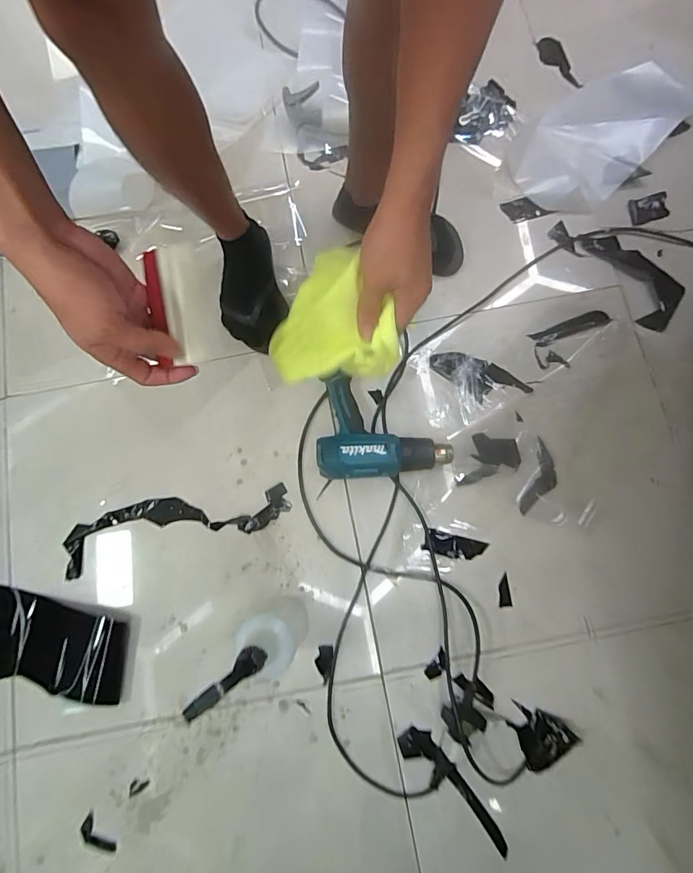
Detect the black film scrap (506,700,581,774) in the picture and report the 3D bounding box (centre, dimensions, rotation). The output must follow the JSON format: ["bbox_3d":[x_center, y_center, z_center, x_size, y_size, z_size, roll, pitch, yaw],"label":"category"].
[{"bbox_3d":[0.300,0.465,0.709,0.084,0.016,0.088,-37,79,-7],"label":"black film scrap"}]

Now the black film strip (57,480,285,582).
[{"bbox_3d":[-0.300,0.151,0.799,0.394,0.010,0.099,-14,77,-2],"label":"black film strip"}]

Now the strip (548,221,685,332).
[{"bbox_3d":[0.544,-0.340,0.896,0.117,0.011,0.287,-39,79,-8],"label":"strip"}]

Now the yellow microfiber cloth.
[{"bbox_3d":[-0.016,-0.122,0.455,0.123,0.023,0.123,-7,96,-1],"label":"yellow microfiber cloth"}]

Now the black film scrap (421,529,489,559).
[{"bbox_3d":[0.188,0.193,0.787,0.107,0.004,0.038,15,75,0],"label":"black film scrap"}]

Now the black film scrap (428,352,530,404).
[{"bbox_3d":[0.249,-0.115,0.845,0.177,0.009,0.082,36,80,9],"label":"black film scrap"}]

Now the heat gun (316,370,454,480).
[{"bbox_3d":[0.060,-0.024,0.794,0.222,0.075,0.192,-4,78,-1],"label":"heat gun"}]

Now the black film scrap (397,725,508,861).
[{"bbox_3d":[0.168,0.555,0.698,0.051,0.010,0.221,-40,79,-8],"label":"black film scrap"}]

